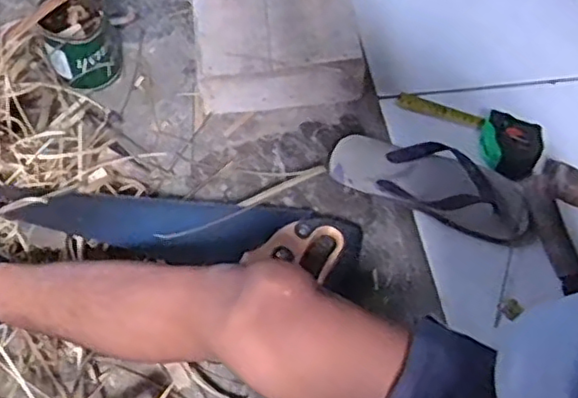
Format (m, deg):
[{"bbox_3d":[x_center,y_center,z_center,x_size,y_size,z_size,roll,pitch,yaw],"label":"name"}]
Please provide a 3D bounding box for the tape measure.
[{"bbox_3d":[0.251,-0.107,0.871,0.202,0.052,0.075,35,62,16],"label":"tape measure"}]

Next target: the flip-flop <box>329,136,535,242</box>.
[{"bbox_3d":[0.183,-0.027,0.819,0.252,0.040,0.094,23,60,9],"label":"flip-flop"}]

